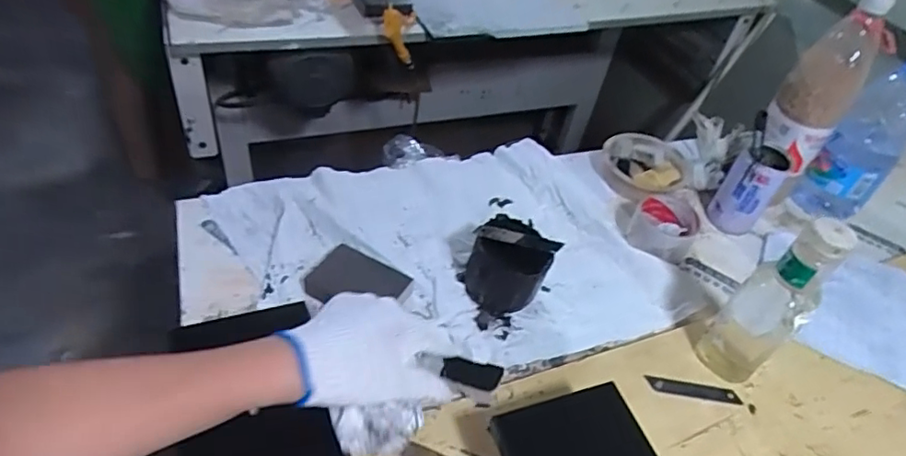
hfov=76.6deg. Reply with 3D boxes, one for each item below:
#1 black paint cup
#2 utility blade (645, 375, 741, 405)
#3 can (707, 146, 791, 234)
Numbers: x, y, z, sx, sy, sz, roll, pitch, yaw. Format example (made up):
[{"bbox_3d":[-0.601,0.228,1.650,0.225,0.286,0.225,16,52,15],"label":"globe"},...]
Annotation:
[{"bbox_3d":[0.063,0.045,0.656,0.092,0.079,0.083,18,46,10],"label":"black paint cup"},{"bbox_3d":[0.253,0.170,0.604,0.100,0.004,0.019,12,43,-3],"label":"utility blade"},{"bbox_3d":[0.405,-0.058,0.783,0.064,0.110,0.067,4,45,-4],"label":"can"}]

